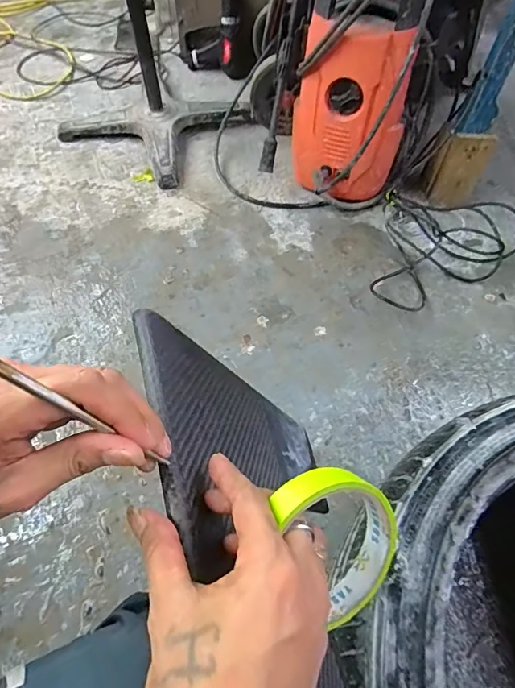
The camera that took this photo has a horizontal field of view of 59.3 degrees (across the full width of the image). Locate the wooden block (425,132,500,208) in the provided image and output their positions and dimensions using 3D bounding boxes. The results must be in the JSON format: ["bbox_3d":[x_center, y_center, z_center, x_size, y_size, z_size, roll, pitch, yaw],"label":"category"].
[{"bbox_3d":[0.468,-0.402,1.061,0.121,0.170,0.034,3,49,0],"label":"wooden block"}]

